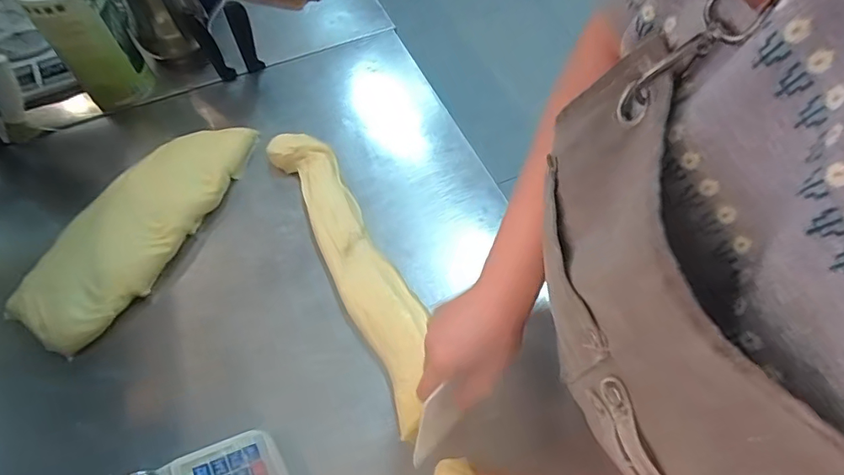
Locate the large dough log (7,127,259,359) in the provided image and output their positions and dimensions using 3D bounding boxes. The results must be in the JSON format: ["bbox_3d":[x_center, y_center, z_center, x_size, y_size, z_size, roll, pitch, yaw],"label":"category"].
[{"bbox_3d":[-0.356,-0.029,0.648,0.112,0.061,0.357,26,63,10],"label":"large dough log"}]

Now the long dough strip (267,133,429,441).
[{"bbox_3d":[-0.080,0.030,0.638,0.087,0.051,0.430,-25,60,-13],"label":"long dough strip"}]

